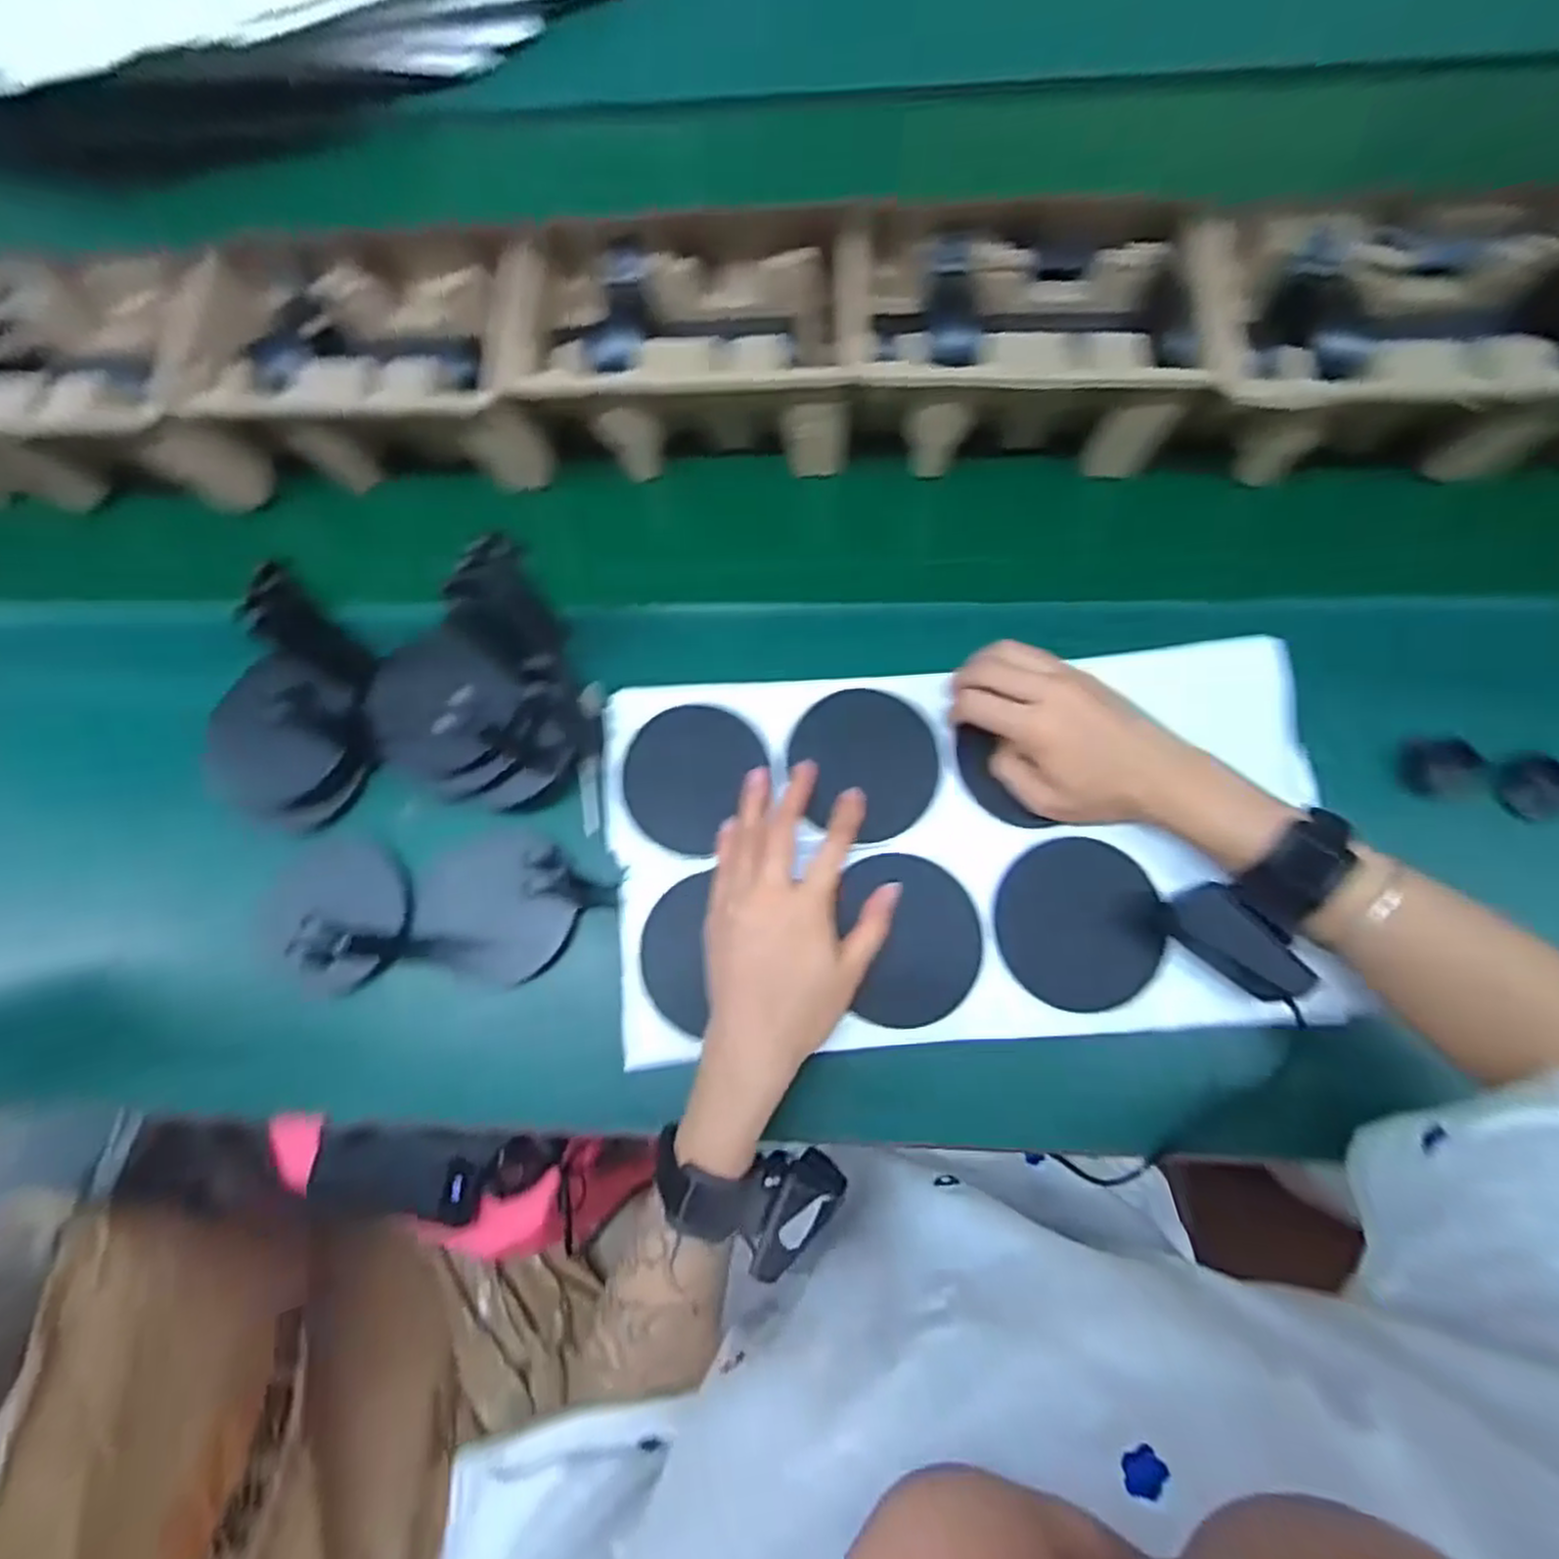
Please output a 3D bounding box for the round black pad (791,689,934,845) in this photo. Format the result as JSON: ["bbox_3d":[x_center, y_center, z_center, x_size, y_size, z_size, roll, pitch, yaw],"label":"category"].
[{"bbox_3d":[0.051,-0.011,0.453,0.079,0.011,0.090,-24,75,-5],"label":"round black pad"}]

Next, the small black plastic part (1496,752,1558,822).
[{"bbox_3d":[0.465,0.003,0.463,0.030,0.026,0.039,-14,74,-3],"label":"small black plastic part"}]

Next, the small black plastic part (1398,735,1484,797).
[{"bbox_3d":[0.407,-0.011,0.464,0.032,0.030,0.037,-22,74,-5],"label":"small black plastic part"}]

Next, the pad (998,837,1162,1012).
[{"bbox_3d":[0.166,0.078,0.418,0.085,0.006,0.090,0,74,1],"label":"pad"}]

